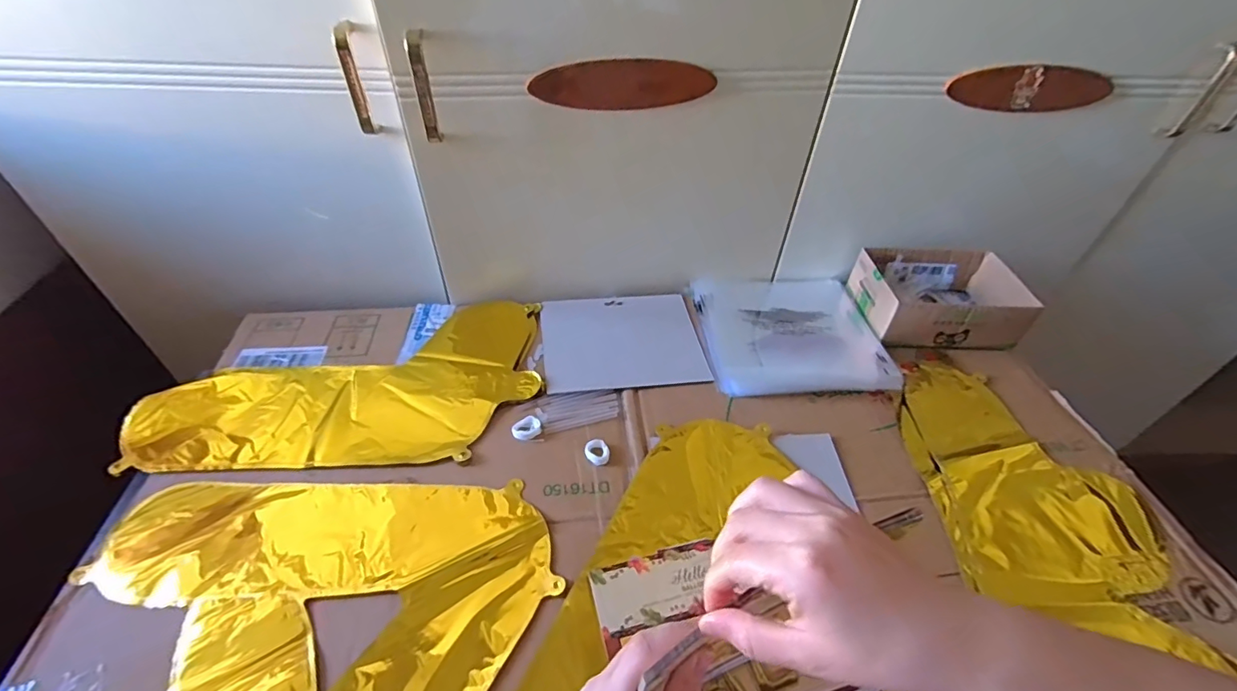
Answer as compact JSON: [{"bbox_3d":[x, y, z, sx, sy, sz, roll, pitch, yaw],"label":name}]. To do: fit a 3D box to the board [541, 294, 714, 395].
[{"bbox_3d":[0.004,-0.009,0.655,0.192,0.006,0.162,-2,45,-9],"label":"board"}]

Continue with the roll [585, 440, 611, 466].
[{"bbox_3d":[-0.022,0.110,0.533,0.024,0.008,0.027,-8,48,-12],"label":"roll"}]

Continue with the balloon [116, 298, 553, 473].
[{"bbox_3d":[-0.299,0.036,0.594,0.401,0.023,0.236,-2,47,-7],"label":"balloon"}]

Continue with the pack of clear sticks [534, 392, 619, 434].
[{"bbox_3d":[-0.044,0.069,0.575,0.088,0.004,0.047,-11,48,-14],"label":"pack of clear sticks"}]

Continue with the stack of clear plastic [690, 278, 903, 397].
[{"bbox_3d":[0.219,-0.026,0.671,0.224,0.014,0.207,-2,47,-6],"label":"stack of clear plastic"}]

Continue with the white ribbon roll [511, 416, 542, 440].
[{"bbox_3d":[-0.096,0.088,0.549,0.029,0.006,0.024,-26,53,-26],"label":"white ribbon roll"}]

